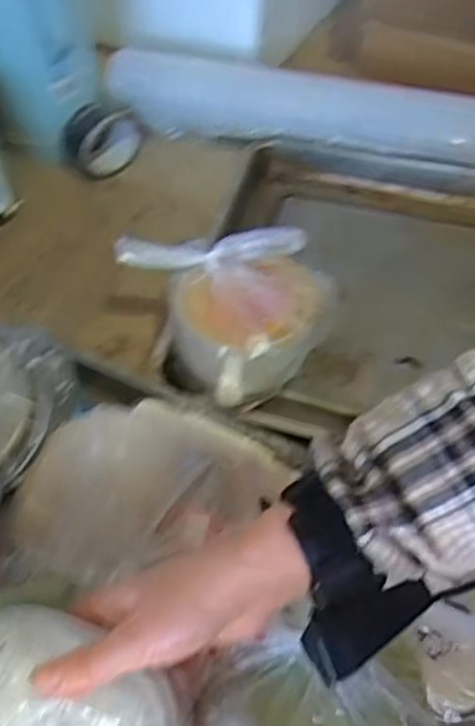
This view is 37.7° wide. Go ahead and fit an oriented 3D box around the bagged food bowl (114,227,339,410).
[{"bbox_3d":[0.001,-0.046,0.673,0.203,0.132,0.159,-8,55,-1],"label":"bagged food bowl"}]

